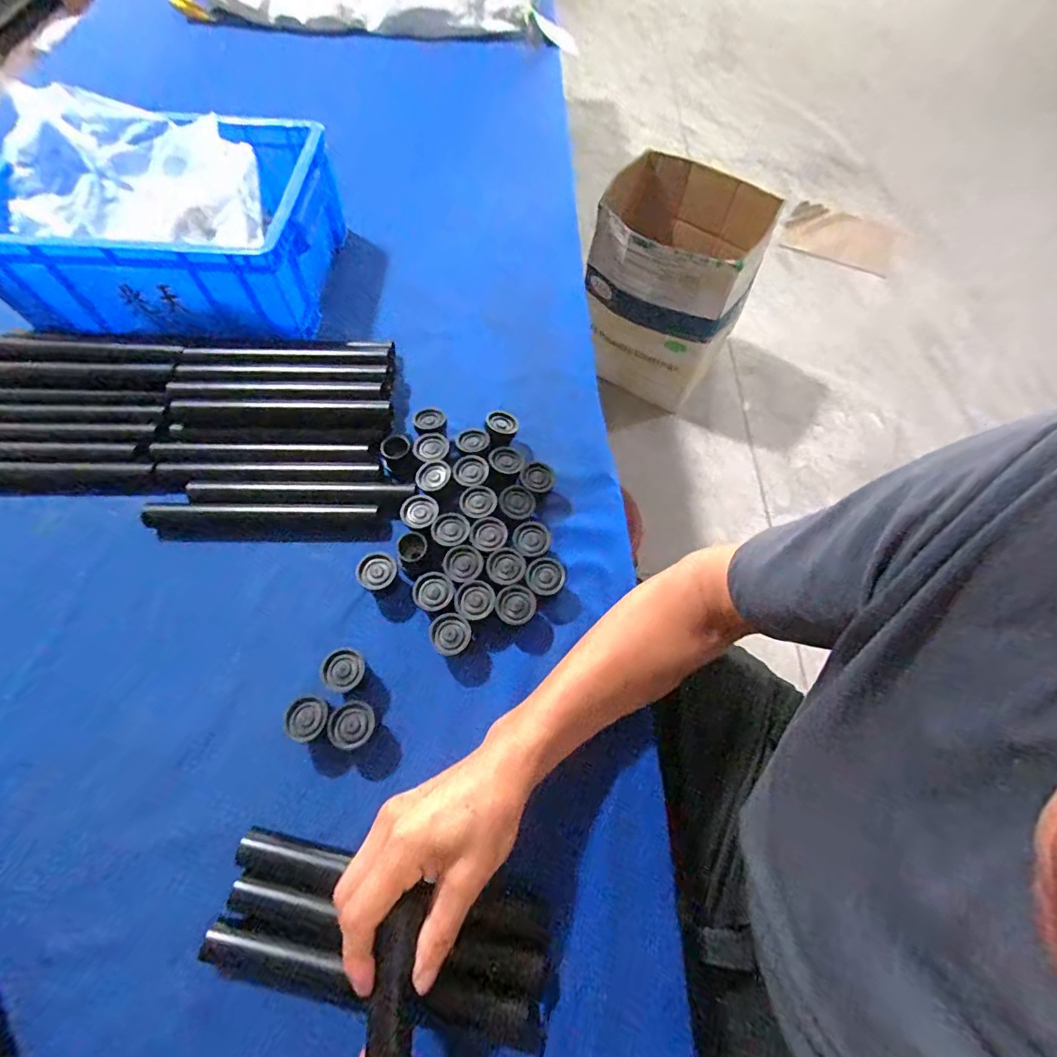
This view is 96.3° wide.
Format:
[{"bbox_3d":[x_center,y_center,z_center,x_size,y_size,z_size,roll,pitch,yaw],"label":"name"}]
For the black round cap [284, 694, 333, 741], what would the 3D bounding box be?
[{"bbox_3d":[-0.176,0.156,0.388,0.031,0.037,0.032,1,63,-2],"label":"black round cap"}]

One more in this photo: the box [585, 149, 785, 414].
[{"bbox_3d":[0.364,-0.649,1.316,0.416,0.459,0.365,21,64,8],"label":"box"}]

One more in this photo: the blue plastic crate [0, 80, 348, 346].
[{"bbox_3d":[-0.424,-0.372,0.559,0.345,0.121,0.246,0,64,-3],"label":"blue plastic crate"}]

